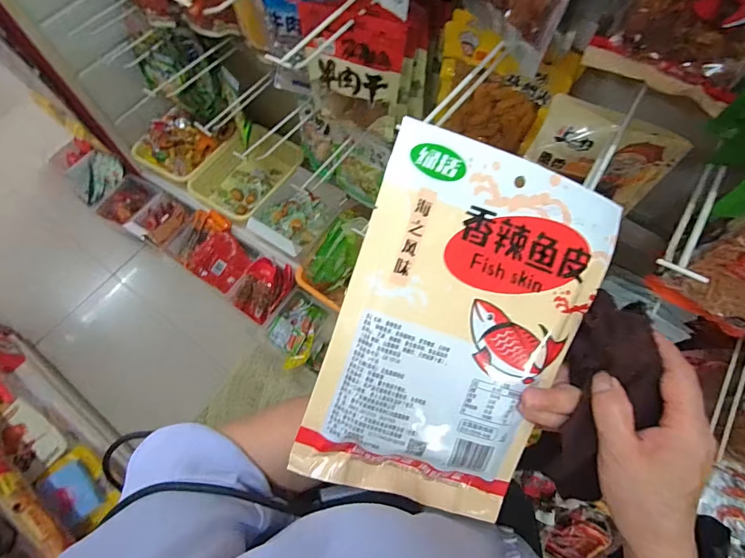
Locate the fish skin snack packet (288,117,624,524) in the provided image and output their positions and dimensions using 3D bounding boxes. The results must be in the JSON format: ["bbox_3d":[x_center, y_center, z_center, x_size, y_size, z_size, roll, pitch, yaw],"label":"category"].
[{"bbox_3d":[0.061,0.038,0.281,0.167,0.017,0.246,19,94,-9],"label":"fish skin snack packet"}]

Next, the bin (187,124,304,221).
[{"bbox_3d":[-0.442,-0.366,1.440,0.275,0.112,0.344,30,70,11],"label":"bin"}]

